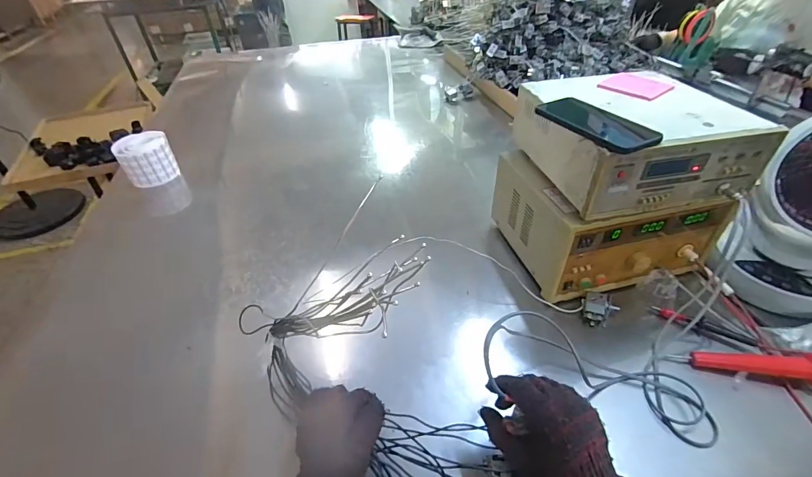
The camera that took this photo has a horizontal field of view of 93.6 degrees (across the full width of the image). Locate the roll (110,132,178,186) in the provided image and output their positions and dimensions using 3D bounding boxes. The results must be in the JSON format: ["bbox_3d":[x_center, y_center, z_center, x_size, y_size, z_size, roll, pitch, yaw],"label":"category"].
[{"bbox_3d":[-0.686,-0.212,1.013,0.126,0.107,0.104,-28,49,-27],"label":"roll"}]

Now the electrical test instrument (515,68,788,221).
[{"bbox_3d":[0.354,-0.171,0.622,0.296,0.118,0.268,-6,42,-6],"label":"electrical test instrument"}]

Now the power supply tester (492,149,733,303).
[{"bbox_3d":[0.369,-0.049,0.715,0.323,0.177,0.248,-9,43,-9],"label":"power supply tester"}]

